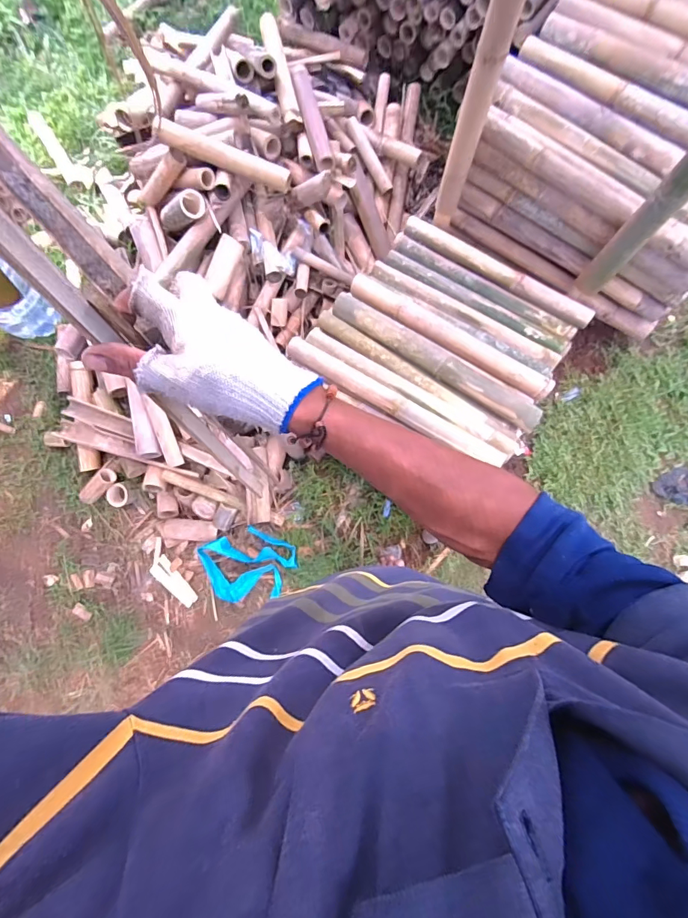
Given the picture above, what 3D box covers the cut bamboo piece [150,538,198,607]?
[{"bbox_3d":[-0.598,0.400,1.519,0.085,0.016,0.248,-36,78,-6],"label":"cut bamboo piece"}]

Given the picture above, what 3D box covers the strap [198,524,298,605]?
[{"bbox_3d":[-0.307,0.354,1.458,0.305,0.086,0.238,-19,77,-2],"label":"strap"}]

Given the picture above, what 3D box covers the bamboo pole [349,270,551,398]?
[{"bbox_3d":[0.321,-0.387,1.400,0.702,0.054,0.081,34,81,10],"label":"bamboo pole"}]

